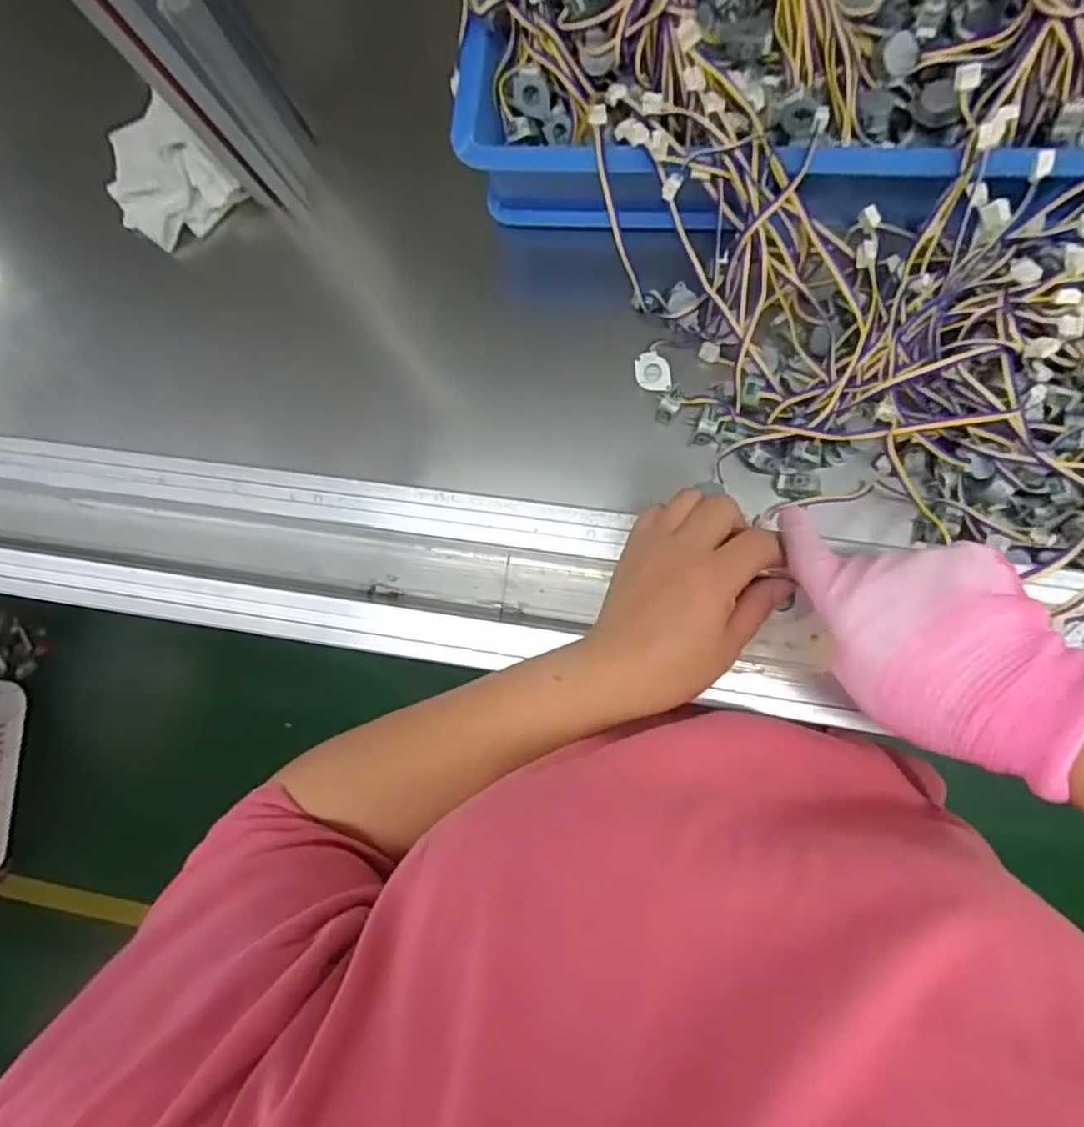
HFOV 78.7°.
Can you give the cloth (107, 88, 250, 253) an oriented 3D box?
[{"bbox_3d":[-0.322,-0.324,0.548,0.094,0.043,0.133,-42,82,4],"label":"cloth"}]

